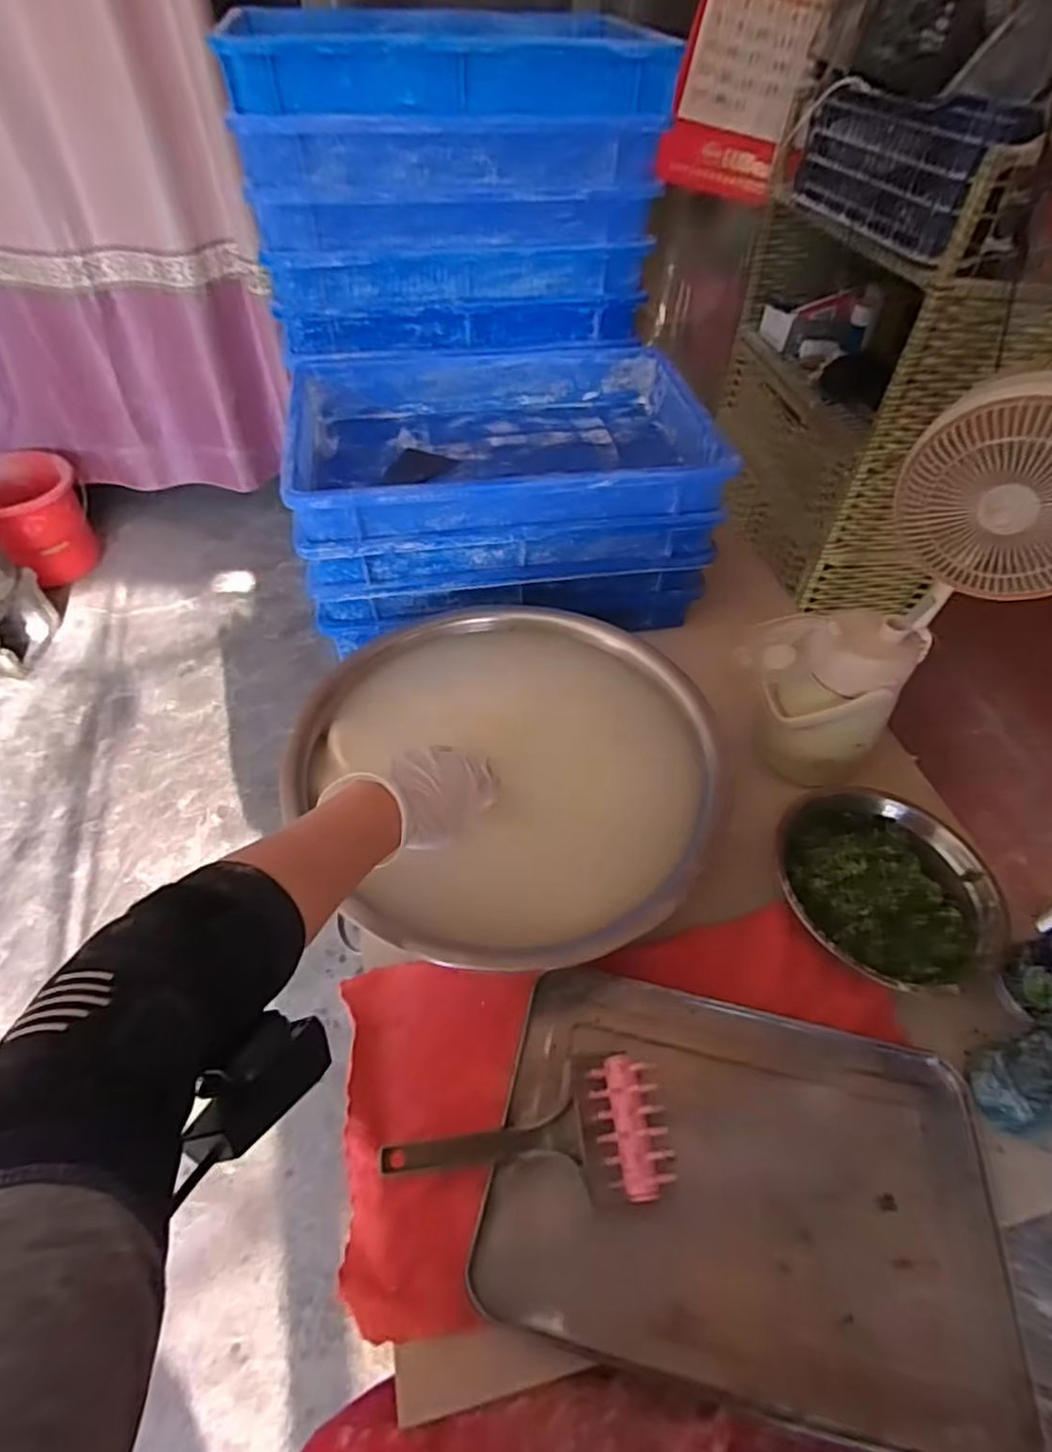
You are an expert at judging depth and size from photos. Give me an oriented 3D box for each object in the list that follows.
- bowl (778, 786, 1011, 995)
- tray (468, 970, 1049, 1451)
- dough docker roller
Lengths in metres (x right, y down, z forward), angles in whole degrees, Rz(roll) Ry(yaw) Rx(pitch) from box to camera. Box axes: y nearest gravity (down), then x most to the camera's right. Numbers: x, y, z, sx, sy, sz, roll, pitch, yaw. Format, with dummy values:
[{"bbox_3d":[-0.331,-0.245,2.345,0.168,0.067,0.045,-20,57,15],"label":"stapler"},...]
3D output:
[{"bbox_3d":[0.305,0.142,0.576,0.174,0.063,0.188,1,50,-1],"label":"bowl"},{"bbox_3d":[0.152,0.317,0.463,0.337,0.025,0.228,12,50,8],"label":"tray"},{"bbox_3d":[0.005,0.285,0.465,0.199,0.037,0.086,1,50,-1],"label":"dough docker roller"}]

